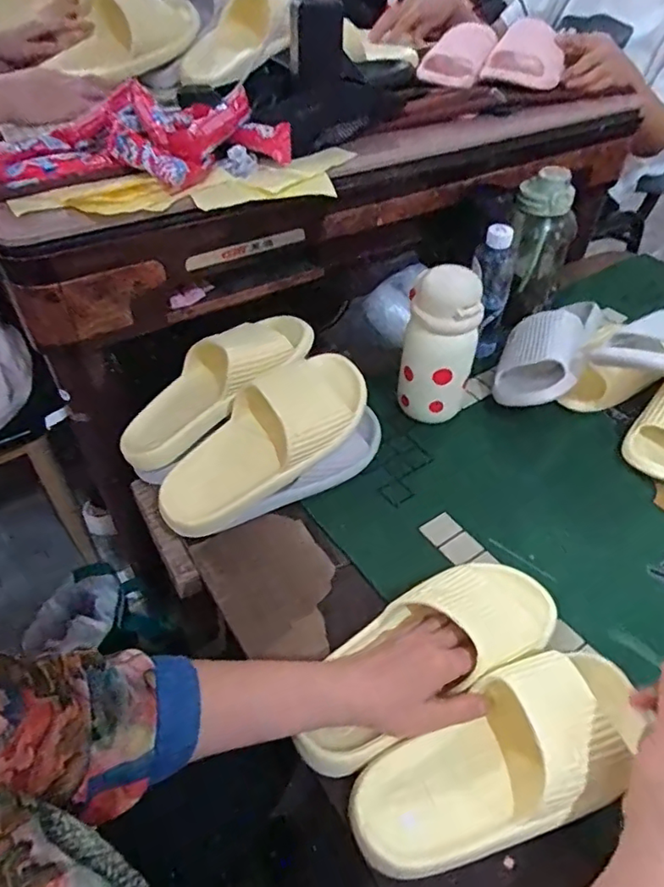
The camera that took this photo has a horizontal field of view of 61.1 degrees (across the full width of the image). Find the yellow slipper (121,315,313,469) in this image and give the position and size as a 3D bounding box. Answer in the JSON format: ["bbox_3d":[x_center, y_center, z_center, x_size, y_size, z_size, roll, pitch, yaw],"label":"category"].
[{"bbox_3d":[-0.133,-0.072,0.616,0.246,0.060,0.097,-41,57,-9],"label":"yellow slipper"}]

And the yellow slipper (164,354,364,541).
[{"bbox_3d":[-0.070,-0.008,0.569,0.247,0.078,0.093,-40,57,-10],"label":"yellow slipper"}]

